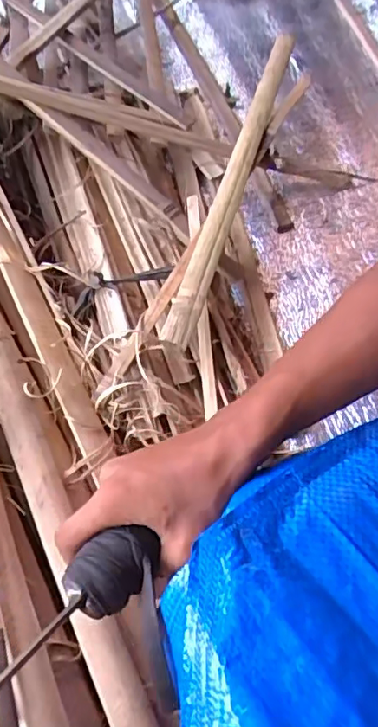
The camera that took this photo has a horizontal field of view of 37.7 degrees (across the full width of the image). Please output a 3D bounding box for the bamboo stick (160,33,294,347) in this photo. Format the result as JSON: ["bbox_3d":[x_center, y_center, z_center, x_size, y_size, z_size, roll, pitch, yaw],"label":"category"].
[{"bbox_3d":[0.060,-0.230,0.634,0.027,0.021,0.508,15,63,9],"label":"bamboo stick"}]

